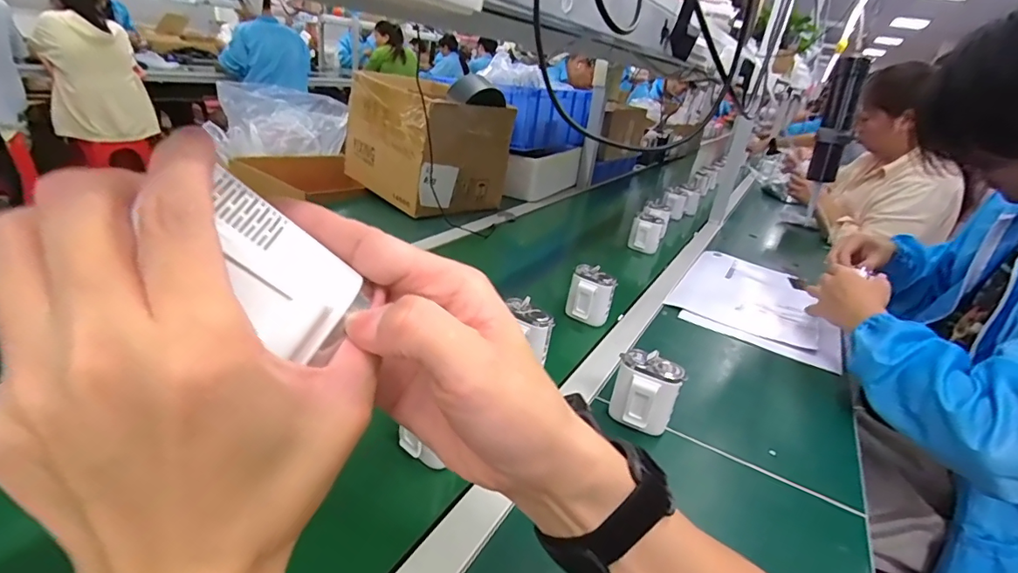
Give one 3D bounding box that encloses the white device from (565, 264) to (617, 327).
[{"bbox_3d":[0.132,0.014,0.794,0.067,0.088,0.048,24,30,30],"label":"white device"}]

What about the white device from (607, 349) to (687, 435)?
[{"bbox_3d":[0.152,0.119,0.554,0.068,0.082,0.040,17,27,18],"label":"white device"}]

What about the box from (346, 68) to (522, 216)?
[{"bbox_3d":[-0.204,-0.368,1.264,0.275,0.258,0.360,-18,35,-42],"label":"box"}]

